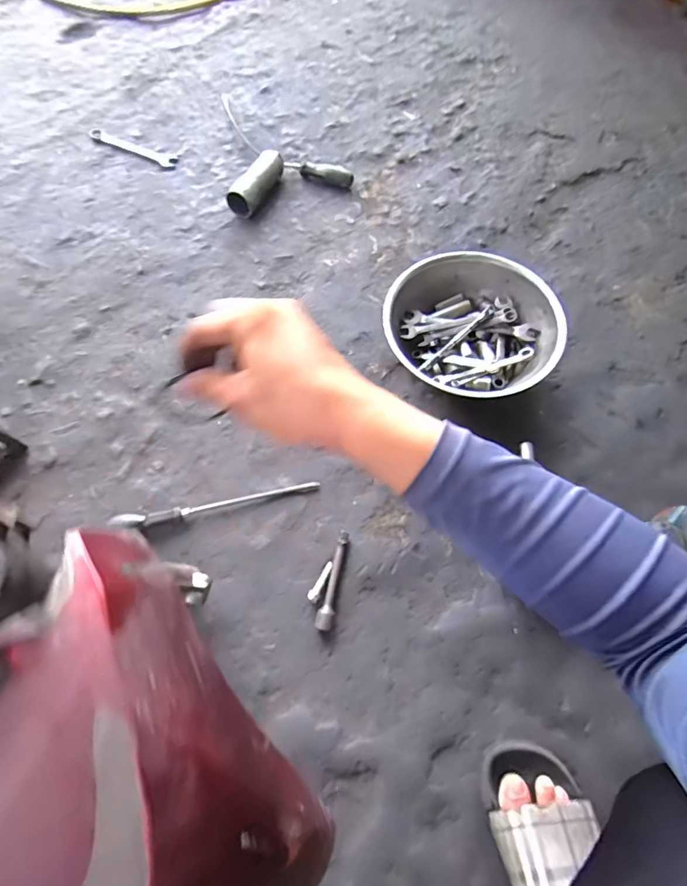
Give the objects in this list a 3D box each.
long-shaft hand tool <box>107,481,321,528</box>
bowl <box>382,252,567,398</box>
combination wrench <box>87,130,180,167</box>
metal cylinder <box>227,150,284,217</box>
[{"bbox_3d":[-0.179,0.090,0.674,0.290,0.034,0.023,-10,69,-4],"label":"long-shaft hand tool"},{"bbox_3d":[0.195,-0.182,0.747,0.261,0.086,0.246,0,69,0],"label":"bowl"},{"bbox_3d":[-0.424,-0.603,0.952,0.199,0.009,0.037,25,71,9],"label":"combination wrench"},{"bbox_3d":[-0.163,-0.491,0.886,0.055,0.052,0.147,21,70,8],"label":"metal cylinder"}]

